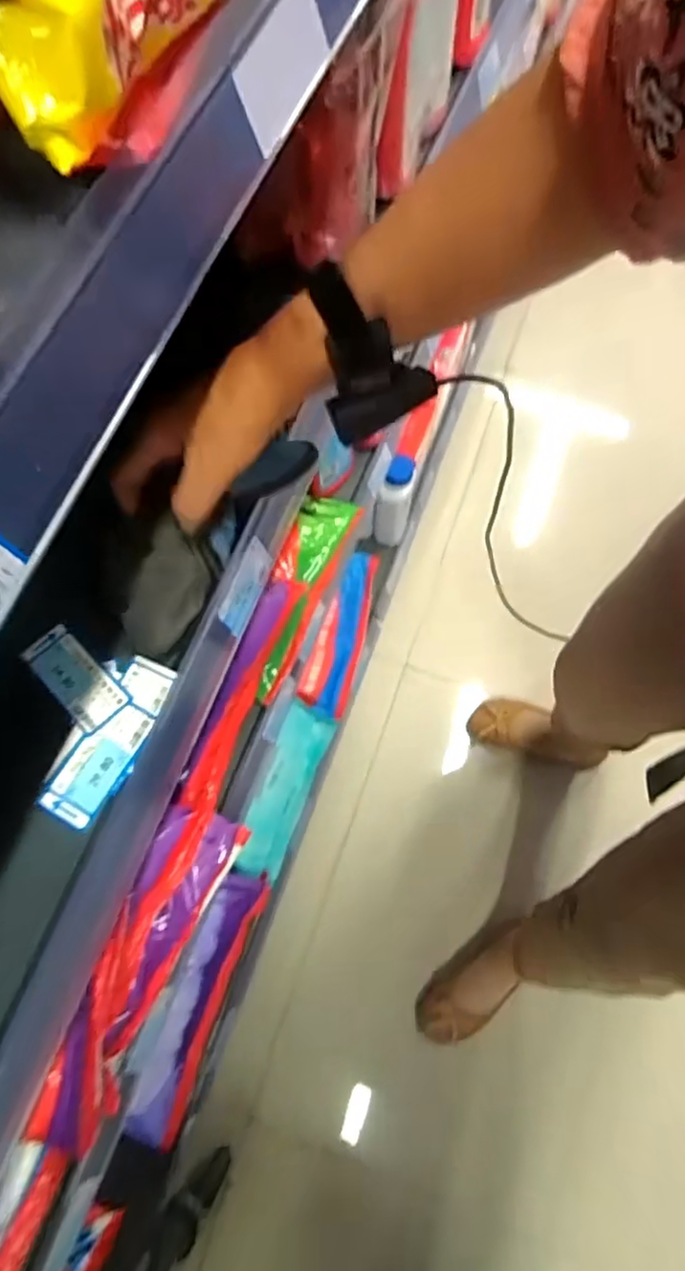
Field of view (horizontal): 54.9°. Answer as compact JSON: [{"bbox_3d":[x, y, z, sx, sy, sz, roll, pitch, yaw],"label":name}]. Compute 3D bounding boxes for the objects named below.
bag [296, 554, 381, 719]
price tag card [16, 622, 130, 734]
[{"bbox_3d":[-0.001,-0.001,1.132,0.081,0.061,0.302,15,68,3],"label":"bag"},{"bbox_3d":[-0.186,0.030,0.458,0.036,0.004,0.081,-42,76,-17],"label":"price tag card"}]

